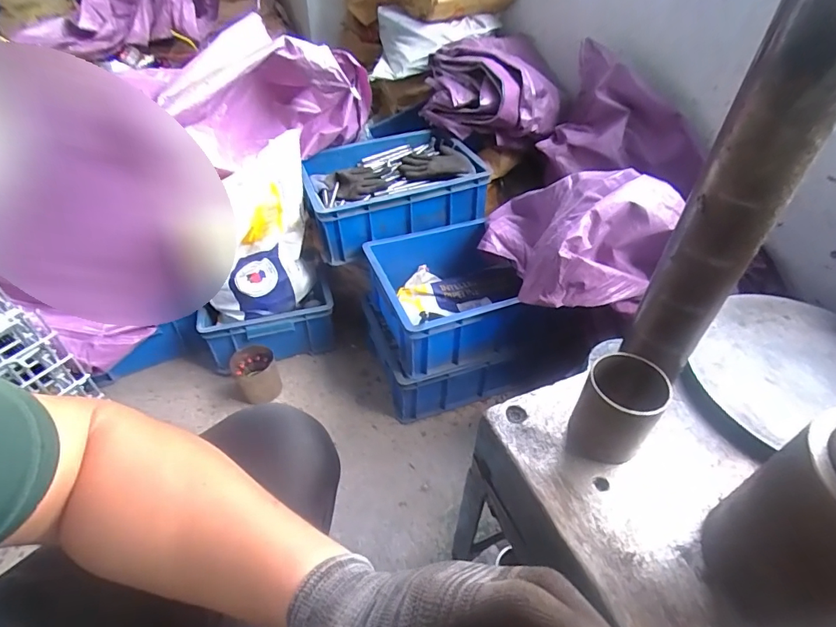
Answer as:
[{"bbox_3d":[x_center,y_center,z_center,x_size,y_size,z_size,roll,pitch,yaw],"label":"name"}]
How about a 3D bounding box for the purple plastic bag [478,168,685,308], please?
[{"bbox_3d":[0.243,-0.178,0.848,0.186,0.205,0.401,-11,45,-13],"label":"purple plastic bag"}]

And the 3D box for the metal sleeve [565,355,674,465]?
[{"bbox_3d":[0.192,0.091,0.438,0.066,0.092,0.079,35,52,30],"label":"metal sleeve"}]

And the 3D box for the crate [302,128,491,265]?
[{"bbox_3d":[-0.074,-0.305,1.104,0.388,0.148,0.324,-16,46,-18],"label":"crate"}]

